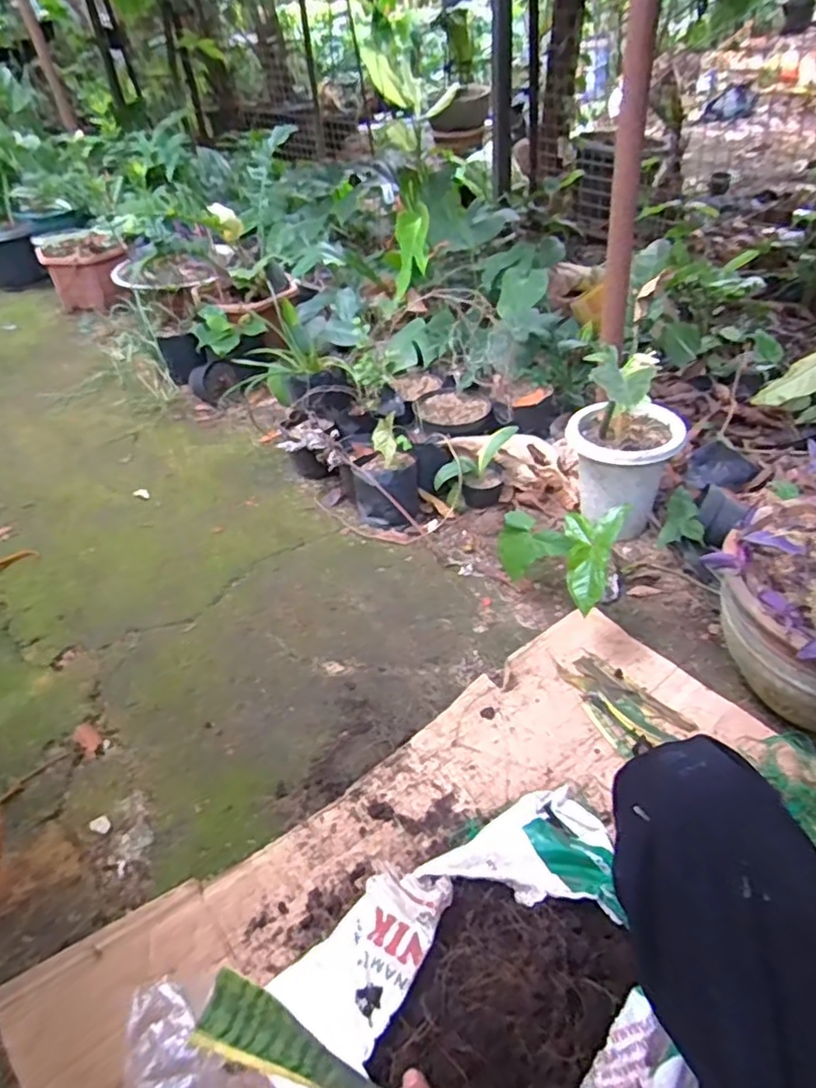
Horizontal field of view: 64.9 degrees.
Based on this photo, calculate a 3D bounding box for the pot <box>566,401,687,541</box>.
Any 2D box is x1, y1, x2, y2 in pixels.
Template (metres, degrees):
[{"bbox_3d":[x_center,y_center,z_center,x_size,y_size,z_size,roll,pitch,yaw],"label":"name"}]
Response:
[{"bbox_3d":[0.389,-0.128,1.199,0.195,0.211,0.163,13,46,18],"label":"pot"}]

